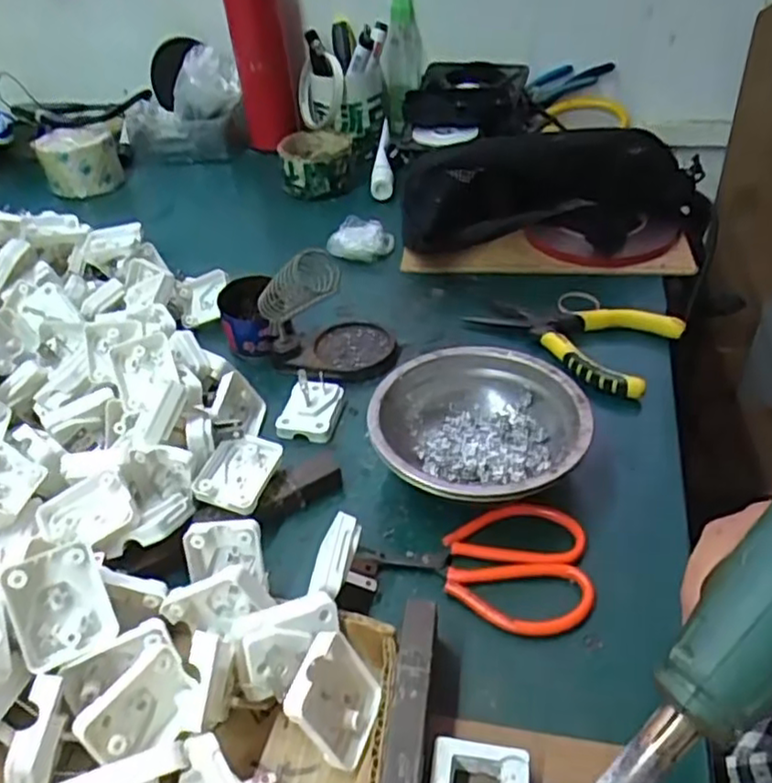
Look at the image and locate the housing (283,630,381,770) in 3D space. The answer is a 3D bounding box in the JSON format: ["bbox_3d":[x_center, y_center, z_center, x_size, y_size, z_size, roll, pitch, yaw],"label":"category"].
[{"bbox_3d":[-0.022,0.131,0.287,0.017,0.049,0.039,0,40,35],"label":"housing"}]

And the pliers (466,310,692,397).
[{"bbox_3d":[0.143,-0.049,0.516,0.146,0.030,0.085,28,50,32],"label":"pliers"}]

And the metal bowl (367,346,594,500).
[{"bbox_3d":[0.055,0.025,0.414,0.125,0.043,0.124,-3,41,2],"label":"metal bowl"}]

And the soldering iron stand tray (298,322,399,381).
[{"bbox_3d":[-0.026,-0.033,0.526,0.067,0.011,0.068,5,42,12],"label":"soldering iron stand tray"}]

